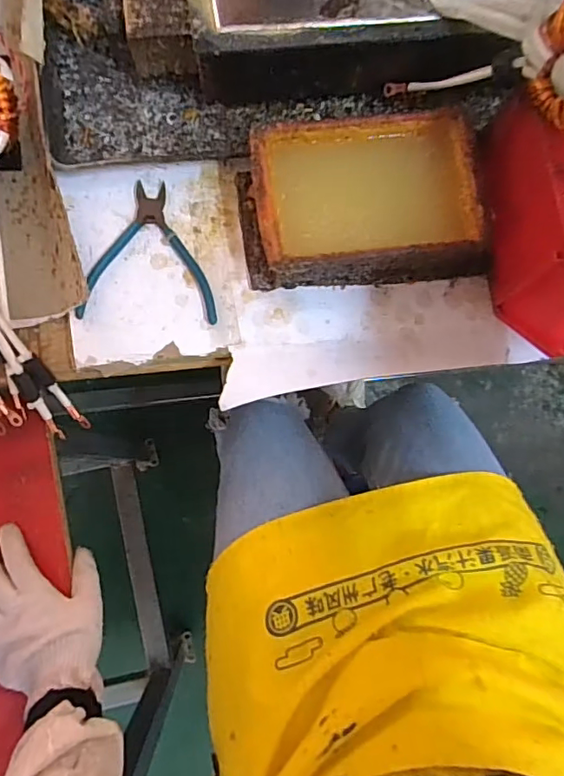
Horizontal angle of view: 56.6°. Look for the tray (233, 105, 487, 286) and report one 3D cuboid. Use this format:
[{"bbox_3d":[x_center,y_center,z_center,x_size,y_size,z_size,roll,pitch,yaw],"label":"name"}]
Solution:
[{"bbox_3d":[0.075,-0.168,0.481,0.222,0.067,0.141,-10,83,-5],"label":"tray"}]

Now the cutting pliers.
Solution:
[{"bbox_3d":[-0.122,-0.130,0.496,0.126,0.010,0.135,4,82,-3],"label":"cutting pliers"}]

